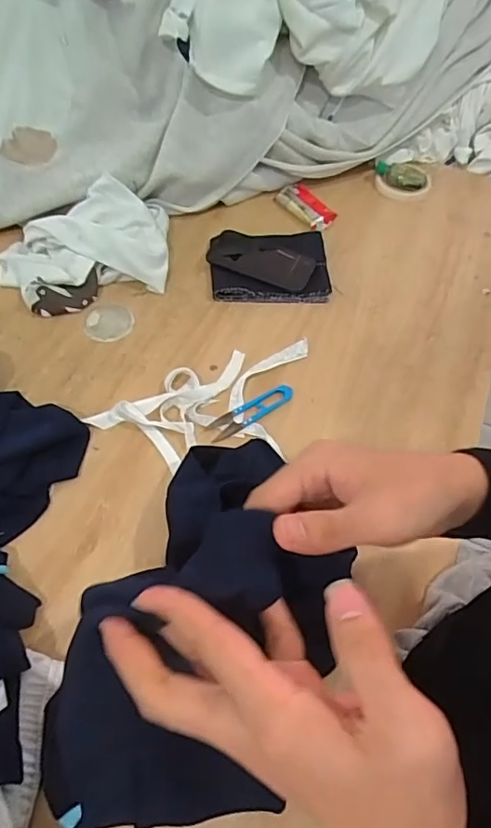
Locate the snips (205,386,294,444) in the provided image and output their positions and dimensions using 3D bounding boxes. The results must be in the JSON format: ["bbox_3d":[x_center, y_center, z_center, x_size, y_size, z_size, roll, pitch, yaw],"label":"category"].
[{"bbox_3d":[0.006,-0.003,0.630,0.115,0.006,0.028,-30,64,-21],"label":"snips"}]

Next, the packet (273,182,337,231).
[{"bbox_3d":[0.097,-0.336,0.838,0.049,0.008,0.111,-30,64,-21],"label":"packet"}]

